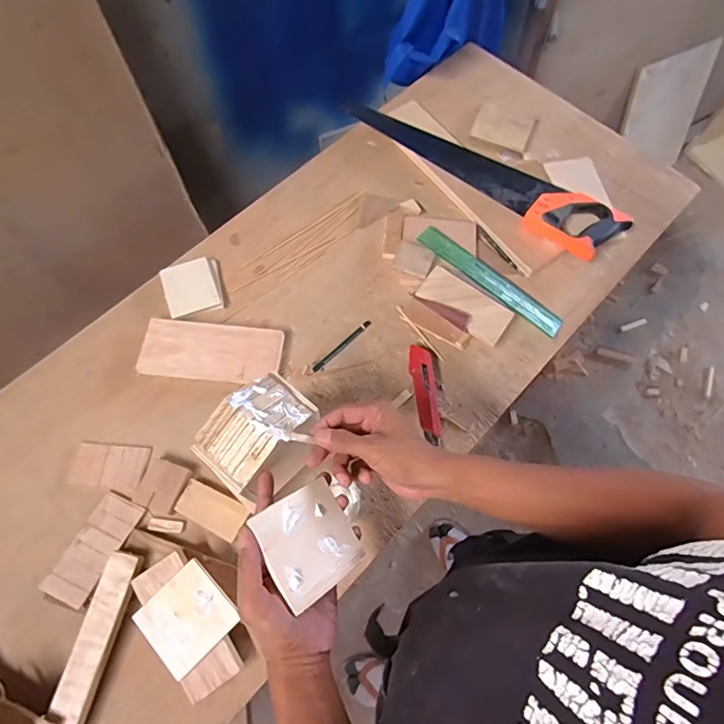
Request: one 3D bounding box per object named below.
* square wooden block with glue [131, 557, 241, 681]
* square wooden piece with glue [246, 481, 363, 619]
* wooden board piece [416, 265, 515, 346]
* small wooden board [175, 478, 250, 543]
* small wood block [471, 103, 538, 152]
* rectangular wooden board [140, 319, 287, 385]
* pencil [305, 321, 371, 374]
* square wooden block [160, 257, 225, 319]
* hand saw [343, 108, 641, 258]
[{"bbox_3d":[-0.199,0.290,0.537,0.093,0.006,0.089,-43,77,-8],"label":"square wooden block with glue"},{"bbox_3d":[-0.049,0.165,0.435,0.082,0.006,0.087,-26,81,-40],"label":"square wooden piece with glue"},{"bbox_3d":[0.155,-0.087,0.708,0.139,0.010,0.061,34,76,5],"label":"wooden board piece"},{"bbox_3d":[-0.192,0.190,0.608,0.088,0.010,0.046,26,69,11],"label":"small wooden board"},{"bbox_3d":[0.259,-0.429,0.861,0.104,0.010,0.088,21,68,9],"label":"small wood block"},{"bbox_3d":[-0.219,-0.015,0.686,0.197,0.016,0.084,5,66,2],"label":"rectangular wooden board"},{"bbox_3d":[-0.034,-0.021,0.706,0.124,0.005,0.011,-42,72,-16],"label":"pencil"},{"bbox_3d":[-0.259,-0.111,0.724,0.082,0.025,0.089,-17,67,-7],"label":"square wooden block"},{"bbox_3d":[0.204,-0.338,0.812,0.502,0.024,0.121,36,71,15],"label":"hand saw"}]

